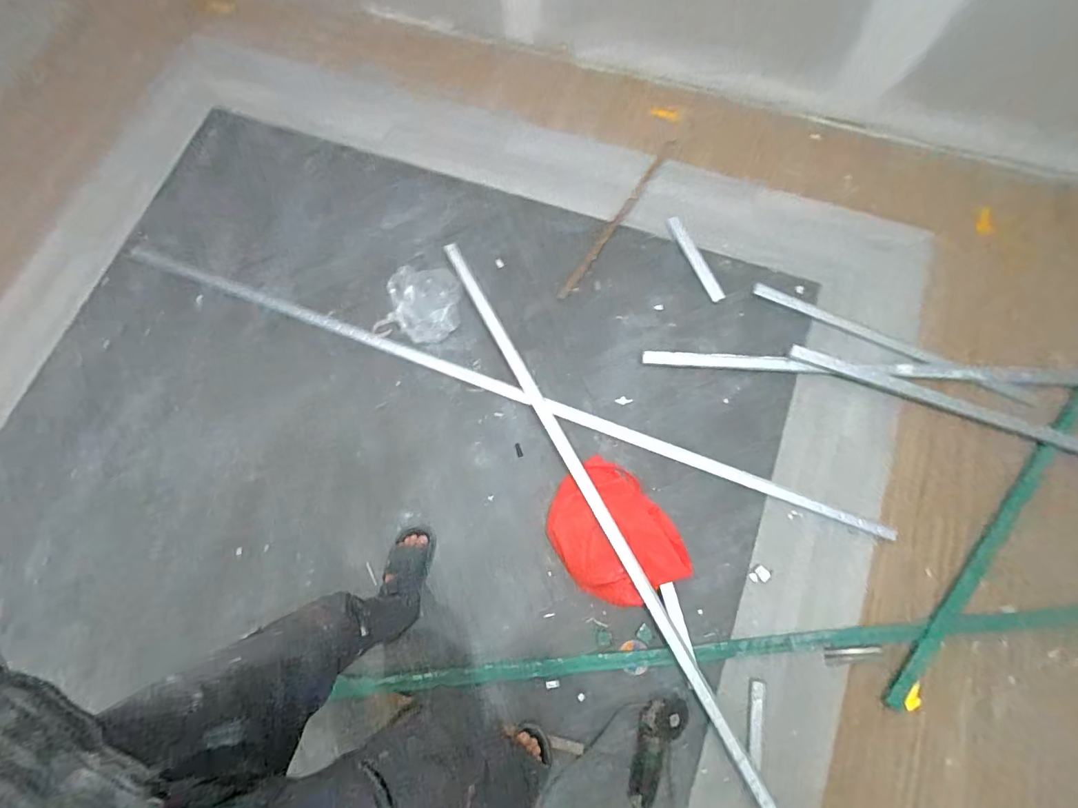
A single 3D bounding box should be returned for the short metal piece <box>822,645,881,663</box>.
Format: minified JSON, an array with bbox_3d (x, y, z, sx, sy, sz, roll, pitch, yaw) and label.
[{"bbox_3d":[0.828,0.662,1.211,0.149,0.012,0.035,-7,73,2],"label":"short metal piece"}]

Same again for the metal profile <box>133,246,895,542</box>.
[{"bbox_3d":[-0.192,-0.071,1.442,2.516,0.035,0.066,20,76,9],"label":"metal profile"}]

